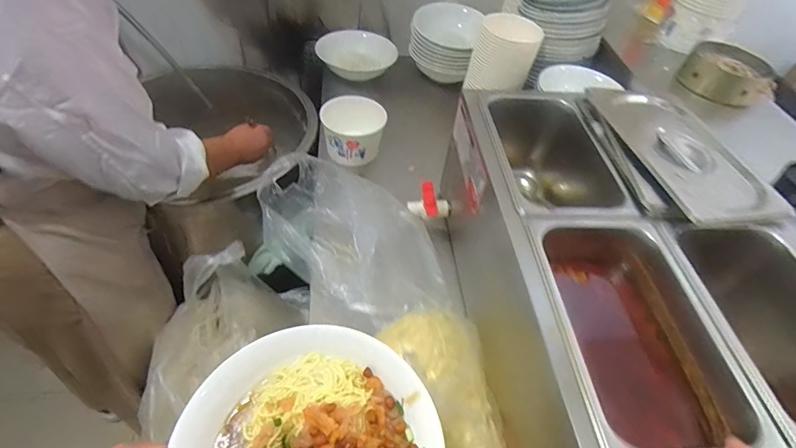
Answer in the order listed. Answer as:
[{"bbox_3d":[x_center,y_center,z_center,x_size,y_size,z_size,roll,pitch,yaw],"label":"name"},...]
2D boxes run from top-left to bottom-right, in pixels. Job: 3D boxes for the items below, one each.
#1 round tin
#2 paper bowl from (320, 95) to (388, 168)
[{"bbox_3d":[0.624,-0.286,0.817,0.149,0.053,0.149,4,48,-4],"label":"round tin"},{"bbox_3d":[-0.088,-0.188,0.870,0.123,0.097,0.116,4,48,-4],"label":"paper bowl"}]

